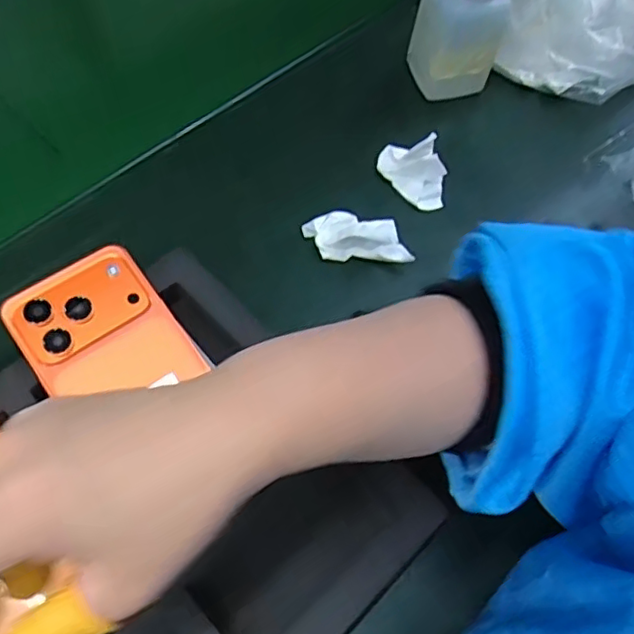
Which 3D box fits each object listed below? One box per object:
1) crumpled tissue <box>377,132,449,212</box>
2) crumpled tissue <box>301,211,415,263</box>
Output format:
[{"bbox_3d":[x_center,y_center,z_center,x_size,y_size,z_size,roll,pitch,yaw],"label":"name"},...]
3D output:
[{"bbox_3d":[0.070,-0.108,0.435,0.029,0.039,0.058,-34,66,-17],"label":"crumpled tissue"},{"bbox_3d":[0.025,-0.053,0.408,0.074,0.030,0.030,14,61,23],"label":"crumpled tissue"}]

